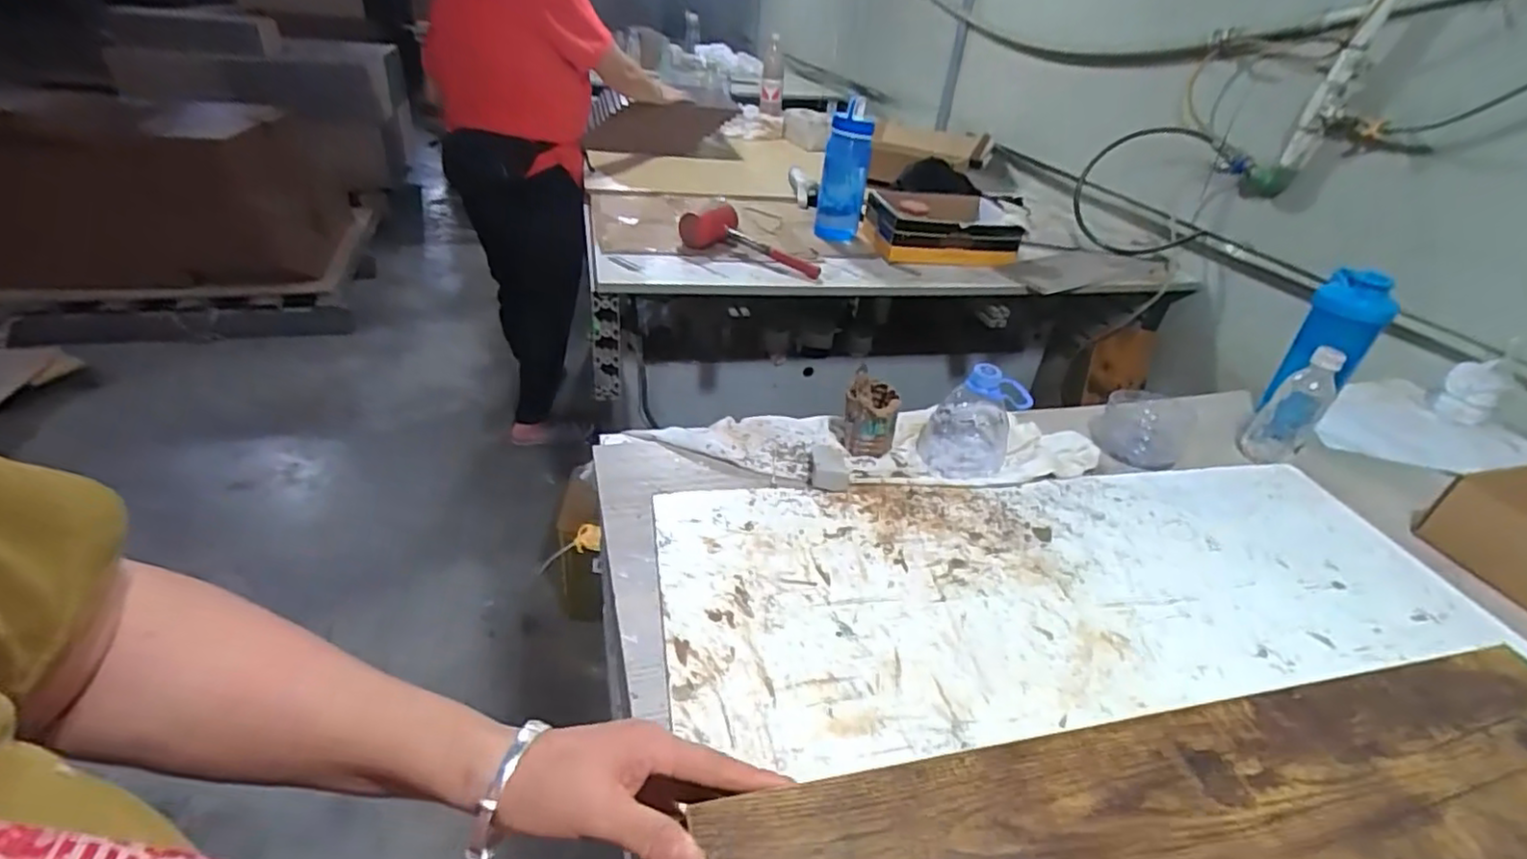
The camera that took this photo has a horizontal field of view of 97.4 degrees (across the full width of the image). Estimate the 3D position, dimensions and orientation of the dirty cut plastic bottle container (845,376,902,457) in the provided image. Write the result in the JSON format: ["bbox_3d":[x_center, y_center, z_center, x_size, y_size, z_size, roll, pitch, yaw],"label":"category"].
[{"bbox_3d":[0.129,-0.012,0.806,0.060,0.076,0.060,14,35,12],"label":"dirty cut plastic bottle container"}]

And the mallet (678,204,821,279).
[{"bbox_3d":[-0.032,-0.384,1.394,0.324,0.068,0.109,30,40,31],"label":"mallet"}]

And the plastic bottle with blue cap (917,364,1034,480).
[{"bbox_3d":[0.247,-0.019,0.789,0.101,0.118,0.105,17,35,15],"label":"plastic bottle with blue cap"}]

